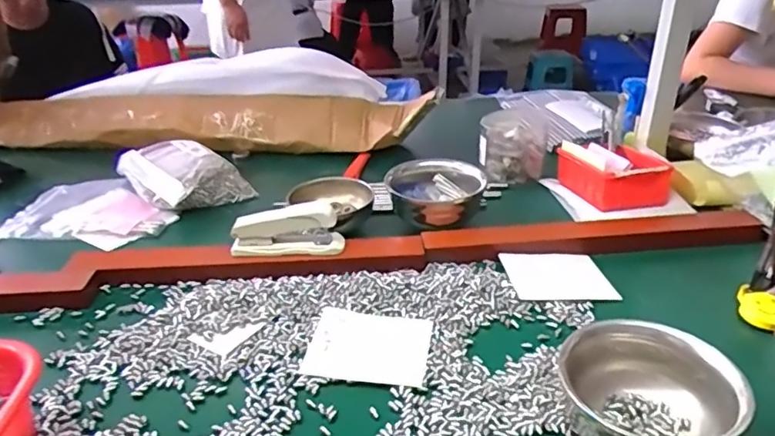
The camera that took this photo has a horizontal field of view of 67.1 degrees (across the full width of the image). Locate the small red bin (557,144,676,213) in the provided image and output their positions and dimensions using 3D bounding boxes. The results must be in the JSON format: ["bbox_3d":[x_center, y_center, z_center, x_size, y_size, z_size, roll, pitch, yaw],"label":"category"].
[{"bbox_3d":[0.305,-0.063,0.780,0.107,0.051,0.137,-5,28,-8],"label":"small red bin"}]

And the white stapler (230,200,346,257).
[{"bbox_3d":[-0.113,0.018,0.658,0.123,0.063,0.028,-3,28,-3],"label":"white stapler"}]

